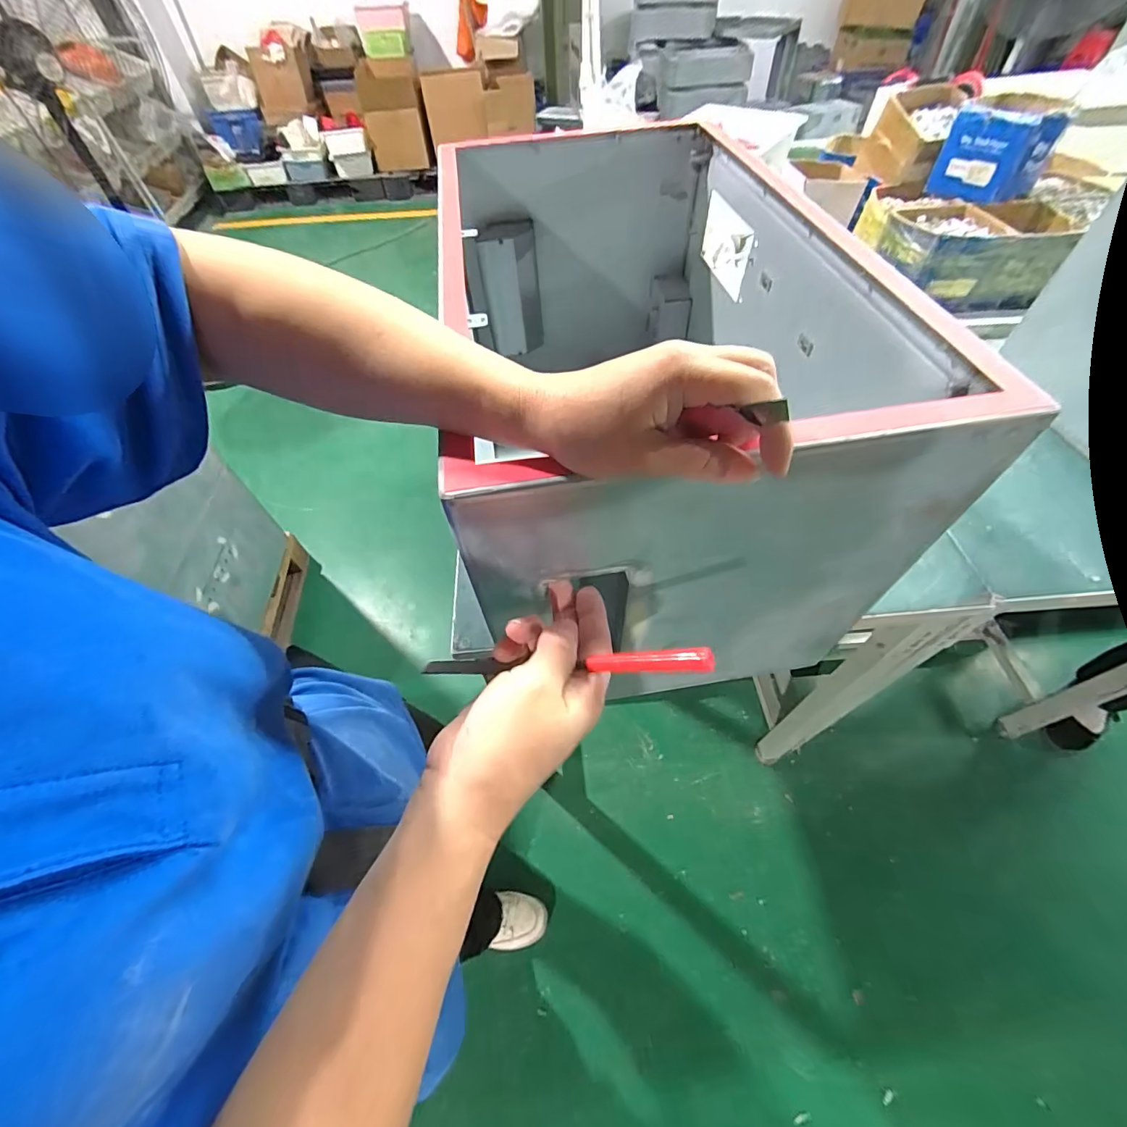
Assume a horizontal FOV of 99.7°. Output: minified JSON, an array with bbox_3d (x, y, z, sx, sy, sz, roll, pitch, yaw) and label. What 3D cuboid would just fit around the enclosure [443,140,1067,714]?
[{"bbox_3d":[0.062,-0.197,0.485,0.289,0.261,0.550,-9,54,-1],"label":"enclosure"}]

